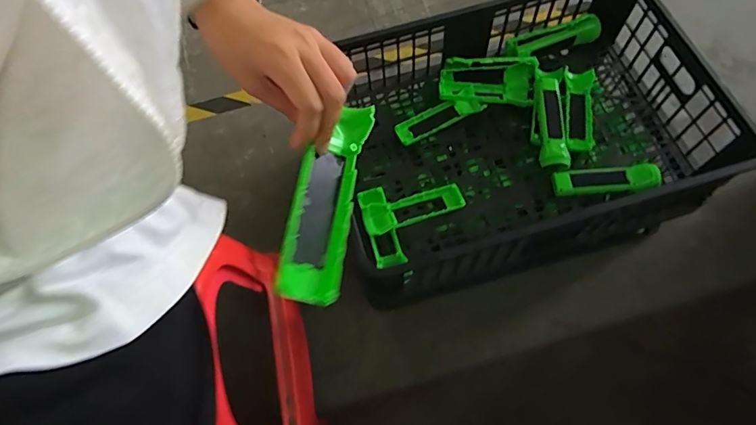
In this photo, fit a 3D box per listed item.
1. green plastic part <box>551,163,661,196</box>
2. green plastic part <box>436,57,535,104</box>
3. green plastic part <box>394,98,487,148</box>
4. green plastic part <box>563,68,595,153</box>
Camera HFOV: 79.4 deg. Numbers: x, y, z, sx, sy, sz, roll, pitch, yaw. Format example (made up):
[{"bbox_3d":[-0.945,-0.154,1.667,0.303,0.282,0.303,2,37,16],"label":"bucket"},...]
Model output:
[{"bbox_3d":[0.373,-0.051,0.756,0.166,0.038,0.043,-6,70,0],"label":"green plastic part"},{"bbox_3d":[0.199,-0.240,0.813,0.172,0.036,0.083,3,70,4],"label":"green plastic part"},{"bbox_3d":[0.107,-0.166,0.808,0.158,0.023,0.048,-28,71,-8],"label":"green plastic part"},{"bbox_3d":[0.355,-0.185,0.815,0.057,0.029,0.168,9,70,6],"label":"green plastic part"}]

